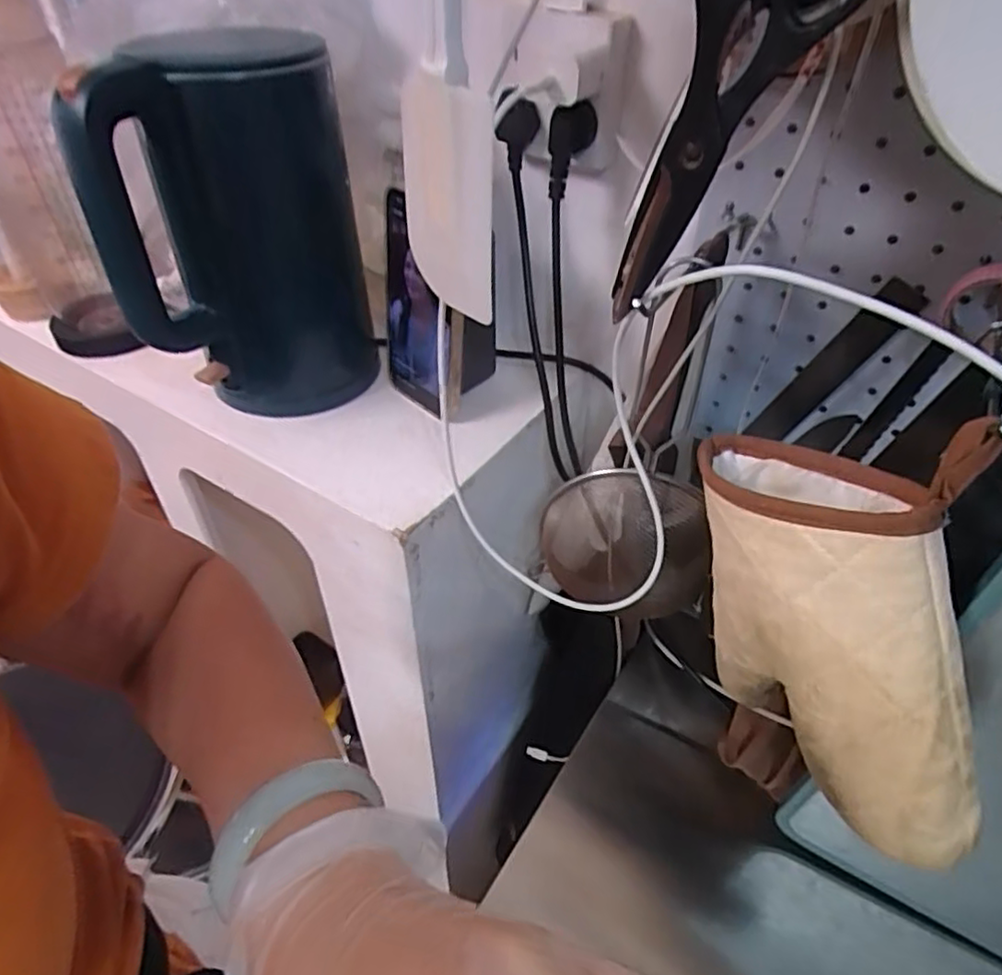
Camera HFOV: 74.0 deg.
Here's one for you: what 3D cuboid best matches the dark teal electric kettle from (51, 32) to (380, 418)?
[{"bbox_3d":[-0.182,-0.170,0.478,0.159,0.235,0.113,-9,44,-10],"label":"dark teal electric kettle"}]

